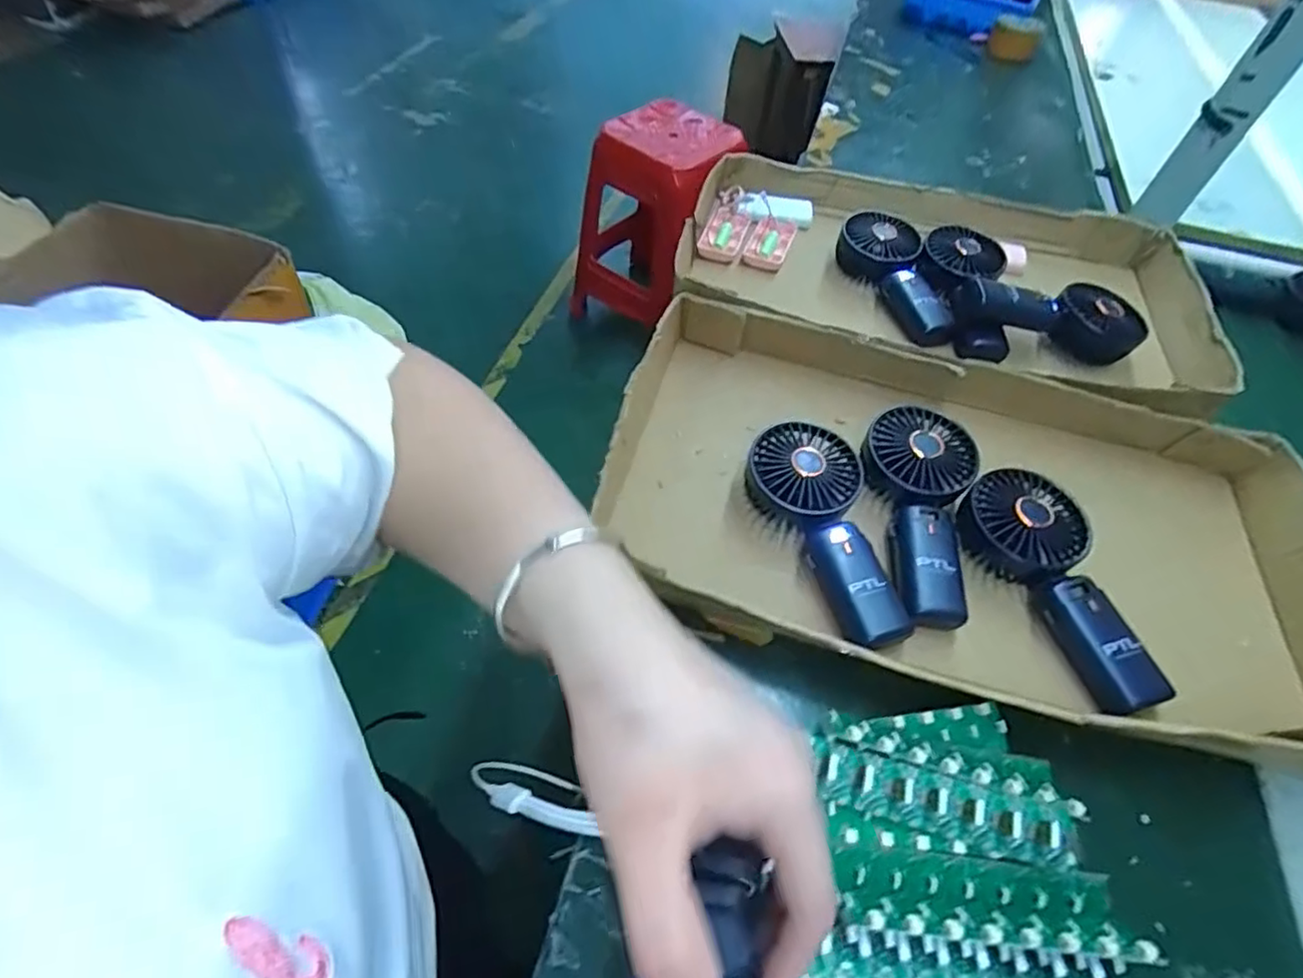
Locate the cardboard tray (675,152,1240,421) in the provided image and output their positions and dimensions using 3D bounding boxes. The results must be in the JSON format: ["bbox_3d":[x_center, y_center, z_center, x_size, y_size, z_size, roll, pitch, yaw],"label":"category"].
[{"bbox_3d":[0.301,-0.231,0.677,0.523,0.067,0.339,15,54,6],"label":"cardboard tray"}]

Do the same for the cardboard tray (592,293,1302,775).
[{"bbox_3d":[0.233,0.020,0.497,0.523,0.098,0.299,14,54,6],"label":"cardboard tray"}]

